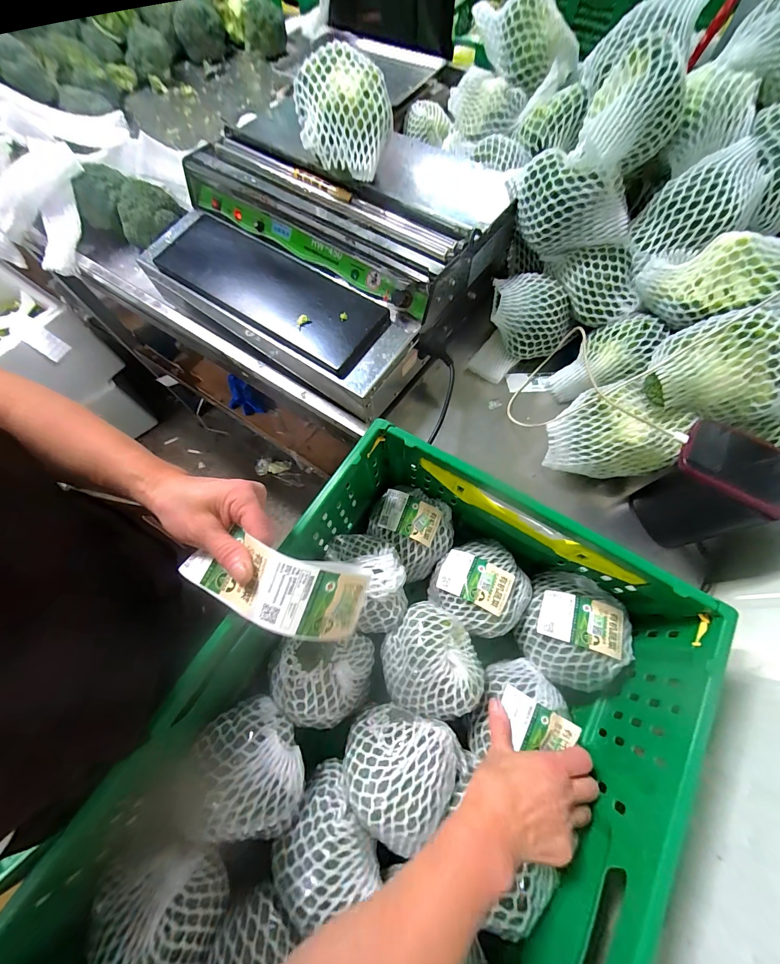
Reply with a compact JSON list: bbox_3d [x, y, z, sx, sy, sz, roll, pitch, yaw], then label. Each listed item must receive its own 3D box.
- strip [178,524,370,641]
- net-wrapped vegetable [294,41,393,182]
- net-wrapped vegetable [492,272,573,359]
[{"bbox_3d":[-0.096,0.085,0.277,0.148,0.052,0.061,12,69,-2],"label":"strip"},{"bbox_3d":[-0.059,-0.480,0.445,0.127,0.087,0.116,-6,68,-2],"label":"net-wrapped vegetable"},{"bbox_3d":[0.222,-0.274,0.567,0.099,0.089,0.134,-37,73,-13],"label":"net-wrapped vegetable"}]

